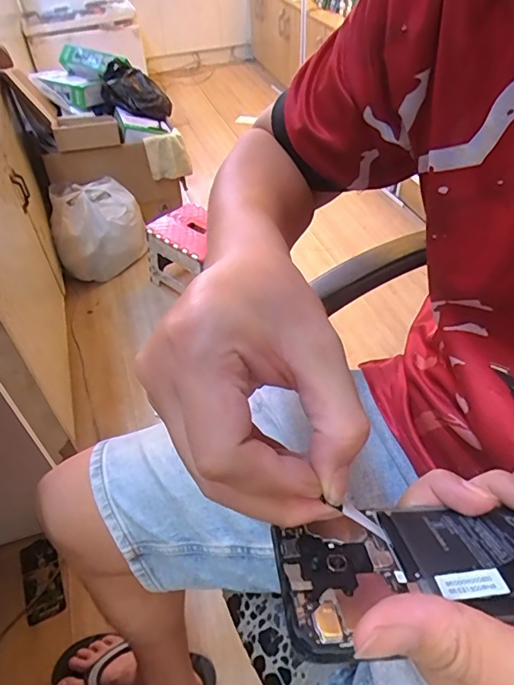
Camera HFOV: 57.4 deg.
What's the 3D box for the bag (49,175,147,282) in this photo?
[{"bbox_3d":[-0.537,-0.375,1.614,0.297,0.272,0.233,-19,48,-15],"label":"bag"}]

